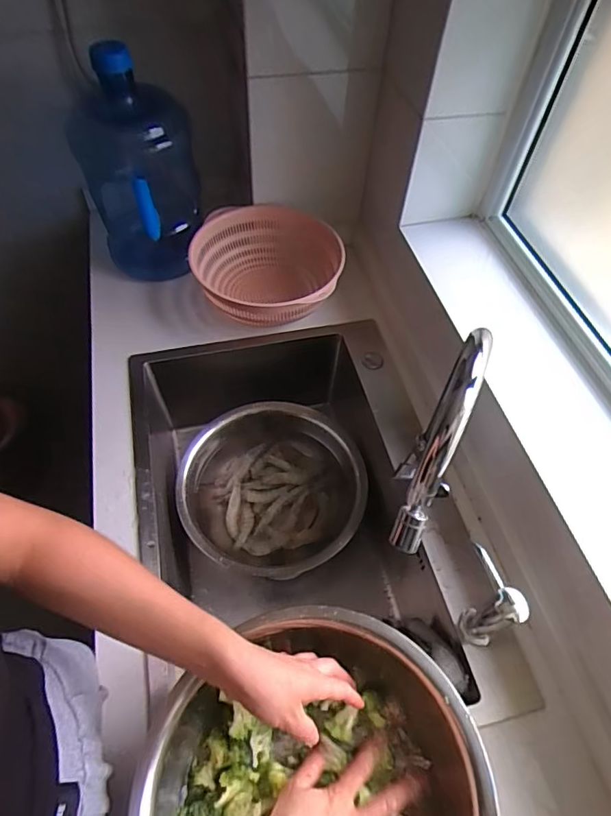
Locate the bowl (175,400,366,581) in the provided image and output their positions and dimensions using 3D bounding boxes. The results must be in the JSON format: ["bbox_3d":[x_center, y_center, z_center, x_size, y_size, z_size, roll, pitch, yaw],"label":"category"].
[{"bbox_3d":[-0.058,0.147,0.894,0.305,0.104,0.312,2,56,-2],"label":"bowl"}]

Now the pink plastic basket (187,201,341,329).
[{"bbox_3d":[-0.070,-0.255,0.936,0.261,0.135,0.280,6,56,1],"label":"pink plastic basket"}]

